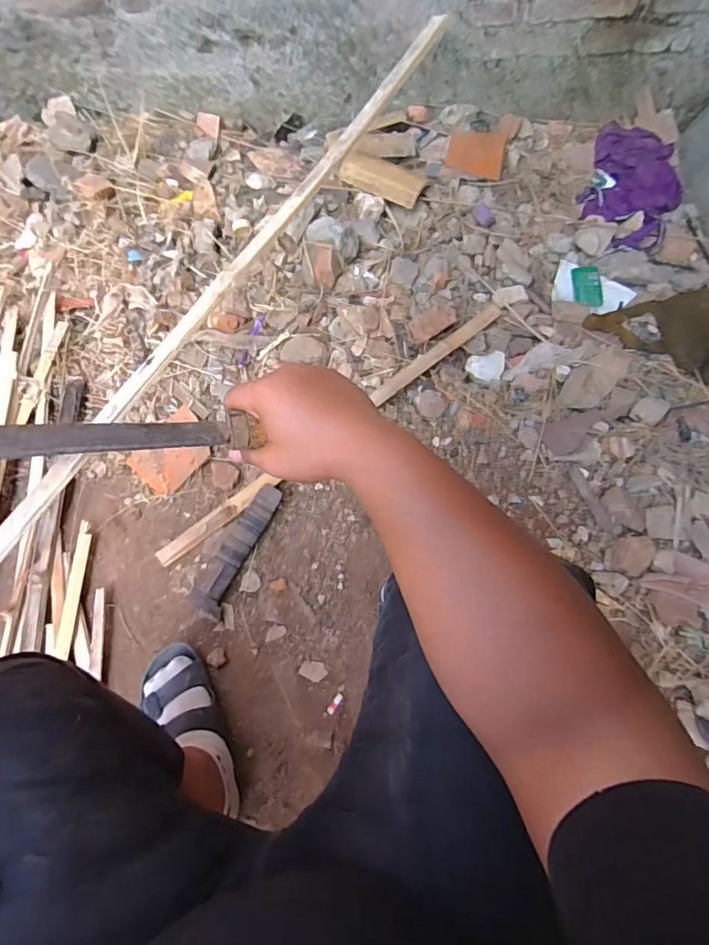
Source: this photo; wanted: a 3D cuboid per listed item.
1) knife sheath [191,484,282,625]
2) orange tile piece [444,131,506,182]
[{"bbox_3d":[-0.199,0.127,0.831,0.054,0.030,0.236,22,73,9],"label":"knife sheath"},{"bbox_3d":[0.283,-0.748,1.141,0.128,0.015,0.134,12,72,6],"label":"orange tile piece"}]

